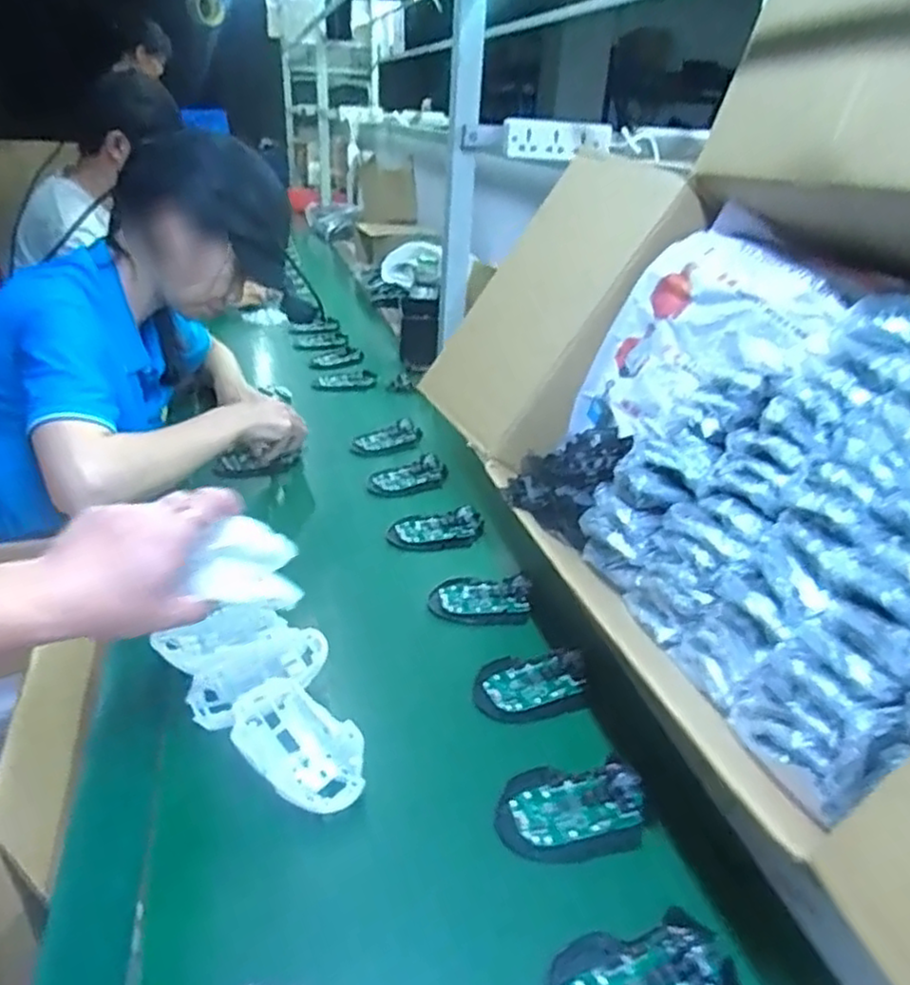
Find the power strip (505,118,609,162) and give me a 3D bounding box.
[{"bbox_3d":[0.157,-0.539,1.071,0.171,0.053,0.025,-5,31,-15],"label":"power strip"}]

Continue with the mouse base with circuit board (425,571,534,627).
[{"bbox_3d":[0.027,0.105,0.723,0.101,0.023,0.067,5,30,2],"label":"mouse base with circuit board"}]

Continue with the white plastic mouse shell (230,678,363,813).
[{"bbox_3d":[-0.117,0.192,0.527,0.113,0.035,0.065,19,33,25],"label":"white plastic mouse shell"}]

